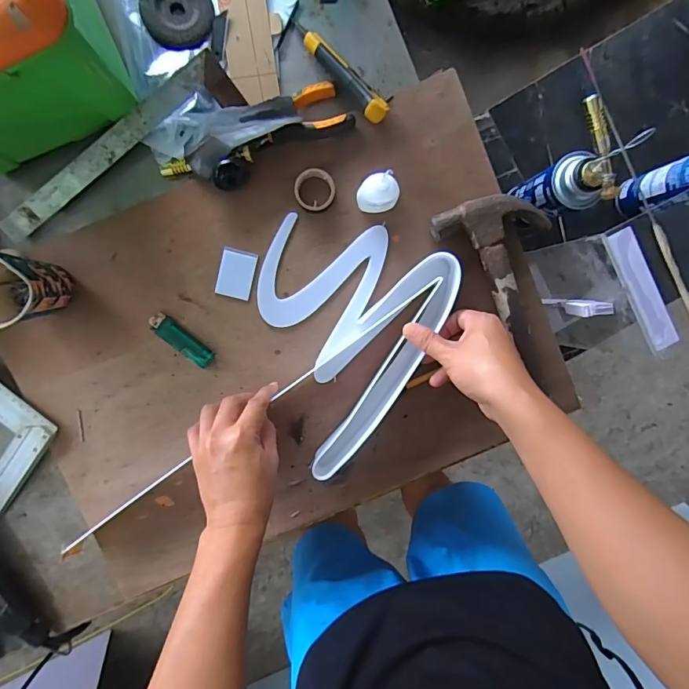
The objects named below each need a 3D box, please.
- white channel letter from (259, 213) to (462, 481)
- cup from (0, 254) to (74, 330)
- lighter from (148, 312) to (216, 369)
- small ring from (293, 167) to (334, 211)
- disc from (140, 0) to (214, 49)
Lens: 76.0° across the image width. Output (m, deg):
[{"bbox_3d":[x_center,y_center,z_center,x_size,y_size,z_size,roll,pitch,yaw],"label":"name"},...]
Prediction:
[{"bbox_3d":[-0.015,-0.007,0.499,0.204,0.040,0.265,24,95,-2],"label":"white channel letter"},{"bbox_3d":[-0.334,-0.056,0.455,0.075,0.095,0.076,0,96,-2],"label":"cup"},{"bbox_3d":[-0.187,-0.003,0.504,0.078,0.013,0.023,40,94,-7],"label":"lighter"},{"bbox_3d":[-0.033,-0.171,0.487,0.044,0.013,0.045,0,97,-3],"label":"small ring"},{"bbox_3d":[-0.183,-0.367,0.483,0.072,0.016,0.074,0,97,-3],"label":"disc"}]

